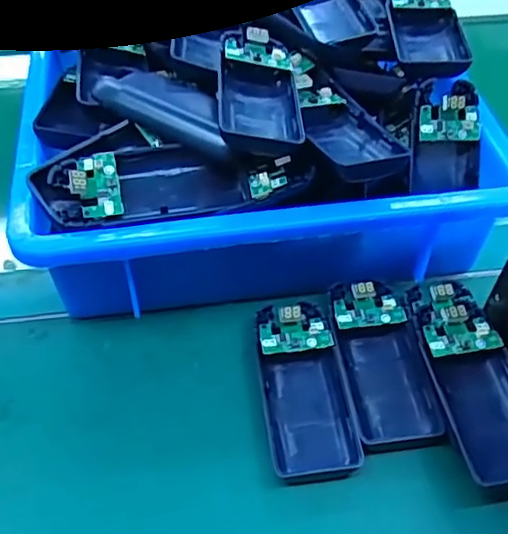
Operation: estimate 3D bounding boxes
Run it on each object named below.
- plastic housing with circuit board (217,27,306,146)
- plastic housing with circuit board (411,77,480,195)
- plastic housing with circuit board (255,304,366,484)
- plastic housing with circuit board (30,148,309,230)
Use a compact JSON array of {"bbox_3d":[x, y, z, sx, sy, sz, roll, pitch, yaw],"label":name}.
[{"bbox_3d":[0.003,-0.100,0.363,0.045,0.021,0.094,-1,49,-1],"label":"plastic housing with circuit board"},{"bbox_3d":[0.117,-0.078,0.388,0.042,0.064,0.015,-3,16,-10],"label":"plastic housing with circuit board"},{"bbox_3d":[0.026,0.067,0.353,0.044,0.023,0.101,-5,50,-7],"label":"plastic housing with circuit board"},{"bbox_3d":[-0.044,-0.046,0.348,0.142,0.024,0.047,-7,49,-6],"label":"plastic housing with circuit board"}]

